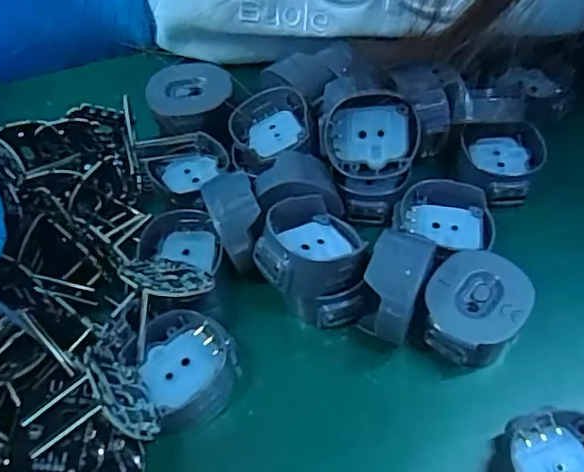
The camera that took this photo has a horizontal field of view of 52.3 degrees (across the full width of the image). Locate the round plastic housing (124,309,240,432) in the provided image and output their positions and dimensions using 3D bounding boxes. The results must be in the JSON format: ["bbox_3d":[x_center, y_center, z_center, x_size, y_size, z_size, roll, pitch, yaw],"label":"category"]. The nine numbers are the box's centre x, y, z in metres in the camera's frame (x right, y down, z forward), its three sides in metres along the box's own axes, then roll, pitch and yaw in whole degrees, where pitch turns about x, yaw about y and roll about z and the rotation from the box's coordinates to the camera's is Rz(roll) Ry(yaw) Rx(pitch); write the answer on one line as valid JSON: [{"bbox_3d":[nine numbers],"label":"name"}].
[{"bbox_3d":[-0.028,0.033,0.154,0.024,0.011,0.028,-31,57,-17],"label":"round plastic housing"}]

